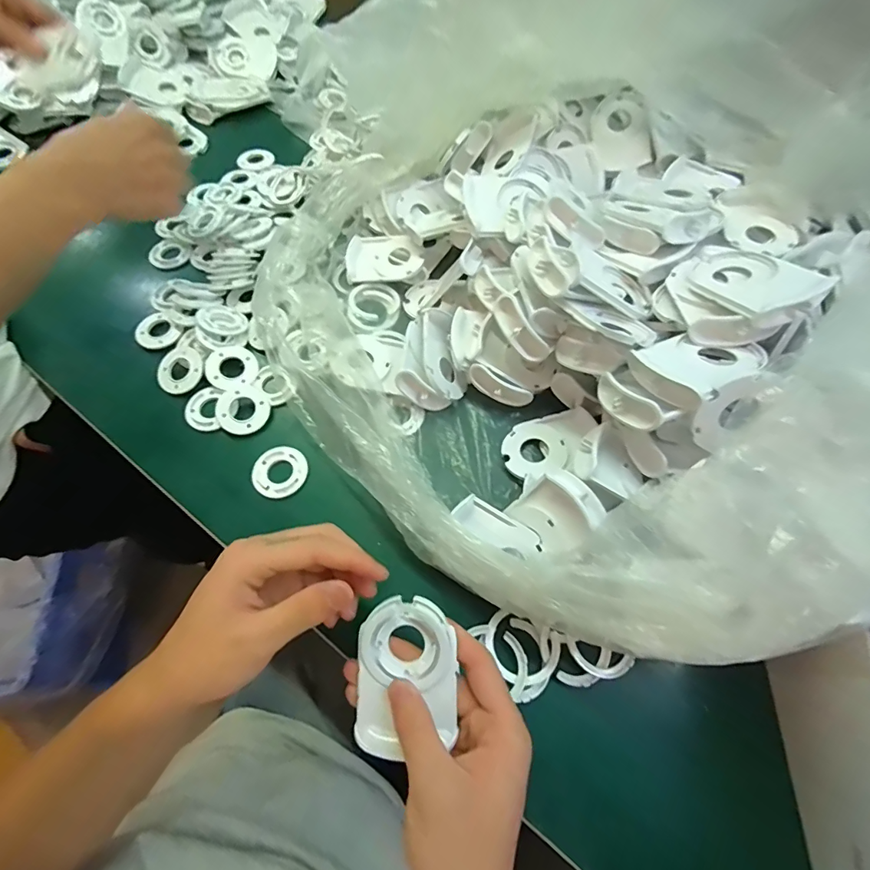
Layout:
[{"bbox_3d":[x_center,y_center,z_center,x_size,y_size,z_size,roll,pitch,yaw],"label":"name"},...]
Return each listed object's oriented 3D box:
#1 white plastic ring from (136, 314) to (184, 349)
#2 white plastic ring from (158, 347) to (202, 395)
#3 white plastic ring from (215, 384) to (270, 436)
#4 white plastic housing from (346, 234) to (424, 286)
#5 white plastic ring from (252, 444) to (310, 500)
[{"bbox_3d":[-0.269,-0.100,0.425,0.041,0.005,0.038,0,64,0],"label":"white plastic ring"},{"bbox_3d":[-0.233,-0.059,0.399,0.040,0.011,0.043,0,64,0],"label":"white plastic ring"},{"bbox_3d":[-0.168,-0.022,0.382,0.042,0.007,0.044,2,77,-9],"label":"white plastic ring"},{"bbox_3d":[-0.053,-0.183,0.453,0.079,0.018,0.056,5,64,2],"label":"white plastic housing"},{"bbox_3d":[-0.129,0.031,0.363,0.043,0.007,0.045,0,64,0],"label":"white plastic ring"}]

